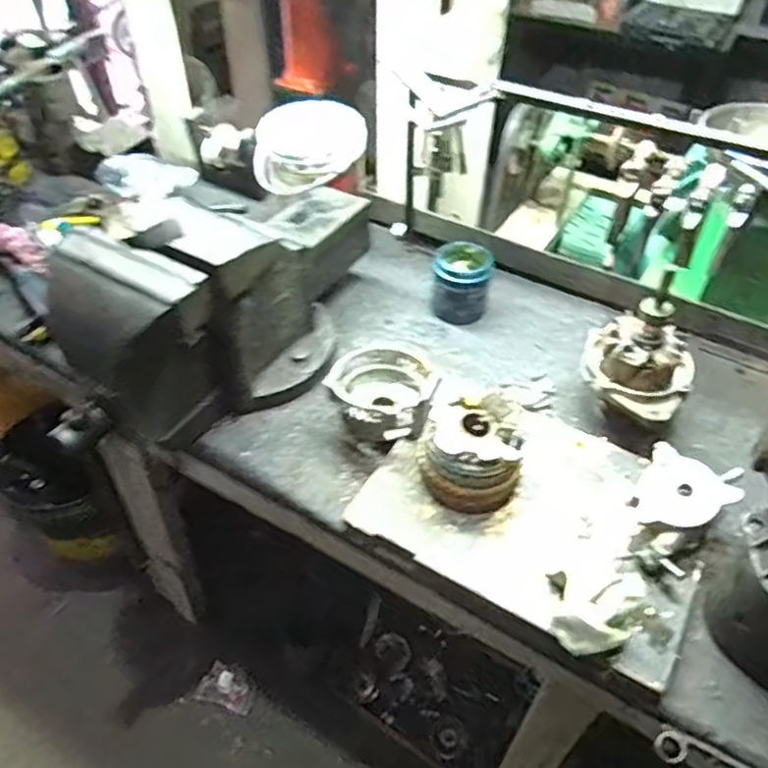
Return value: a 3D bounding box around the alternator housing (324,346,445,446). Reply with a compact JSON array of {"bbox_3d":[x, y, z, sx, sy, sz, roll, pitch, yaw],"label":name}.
[{"bbox_3d":[-0.002,0.020,0.883,0.139,0.078,0.138,12,48,10],"label":"alternator housing"}]

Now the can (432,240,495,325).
[{"bbox_3d":[0.127,-0.163,1.057,0.096,0.093,0.102,12,48,10],"label":"can"}]

